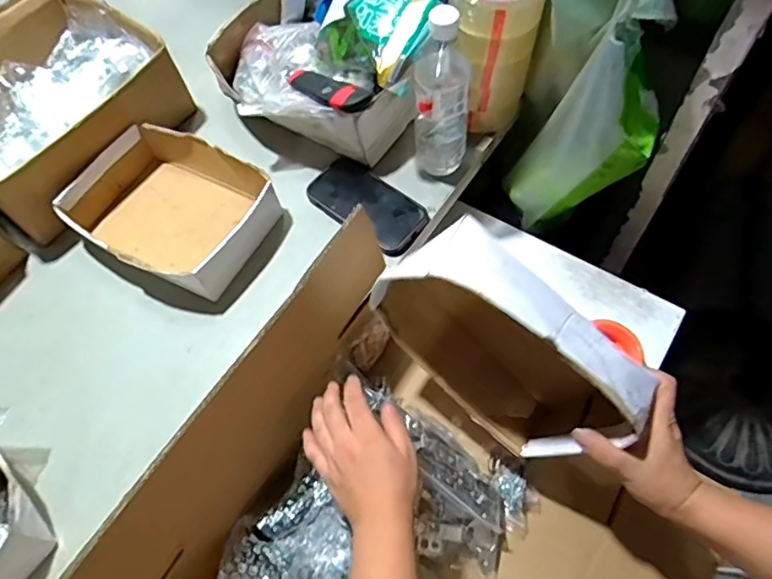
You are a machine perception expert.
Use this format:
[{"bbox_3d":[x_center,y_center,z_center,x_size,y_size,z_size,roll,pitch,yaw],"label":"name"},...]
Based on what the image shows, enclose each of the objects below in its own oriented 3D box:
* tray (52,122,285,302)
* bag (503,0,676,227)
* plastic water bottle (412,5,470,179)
[{"bbox_3d":[-0.277,-0.101,0.721,0.243,0.069,0.187,28,67,18],"label":"tray"},{"bbox_3d":[0.248,-0.224,0.687,0.165,0.351,0.120,16,64,12],"label":"bag"},{"bbox_3d":[0.069,-0.230,0.665,0.068,0.218,0.062,3,62,5],"label":"plastic water bottle"}]

